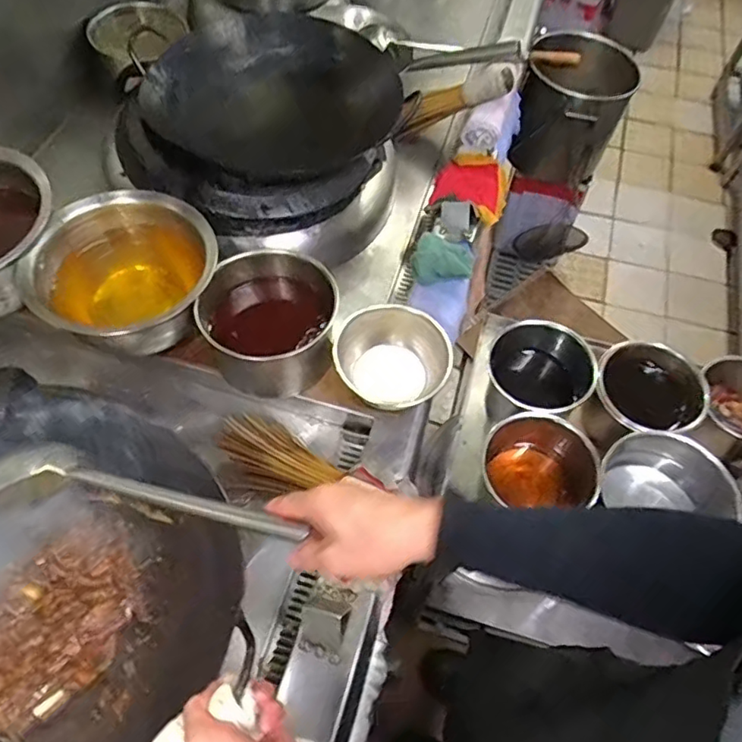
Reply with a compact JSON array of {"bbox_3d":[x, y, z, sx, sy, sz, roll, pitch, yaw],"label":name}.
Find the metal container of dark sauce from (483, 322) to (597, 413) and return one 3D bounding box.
[{"bbox_3d":[0.252,0.023,0.921,0.154,0.136,0.147,1,60,-2],"label":"metal container of dark sauce"}]

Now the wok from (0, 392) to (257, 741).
[{"bbox_3d":[-0.391,0.238,0.664,0.503,0.116,0.408,22,62,11],"label":"wok"}]

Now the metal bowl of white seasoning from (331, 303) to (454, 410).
[{"bbox_3d":[0.026,-0.016,0.893,0.156,0.078,0.152,1,60,-2],"label":"metal bowl of white seasoning"}]

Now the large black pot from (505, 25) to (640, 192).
[{"bbox_3d":[0.547,-0.720,1.644,0.262,0.331,0.283,1,60,-2],"label":"large black pot"}]

